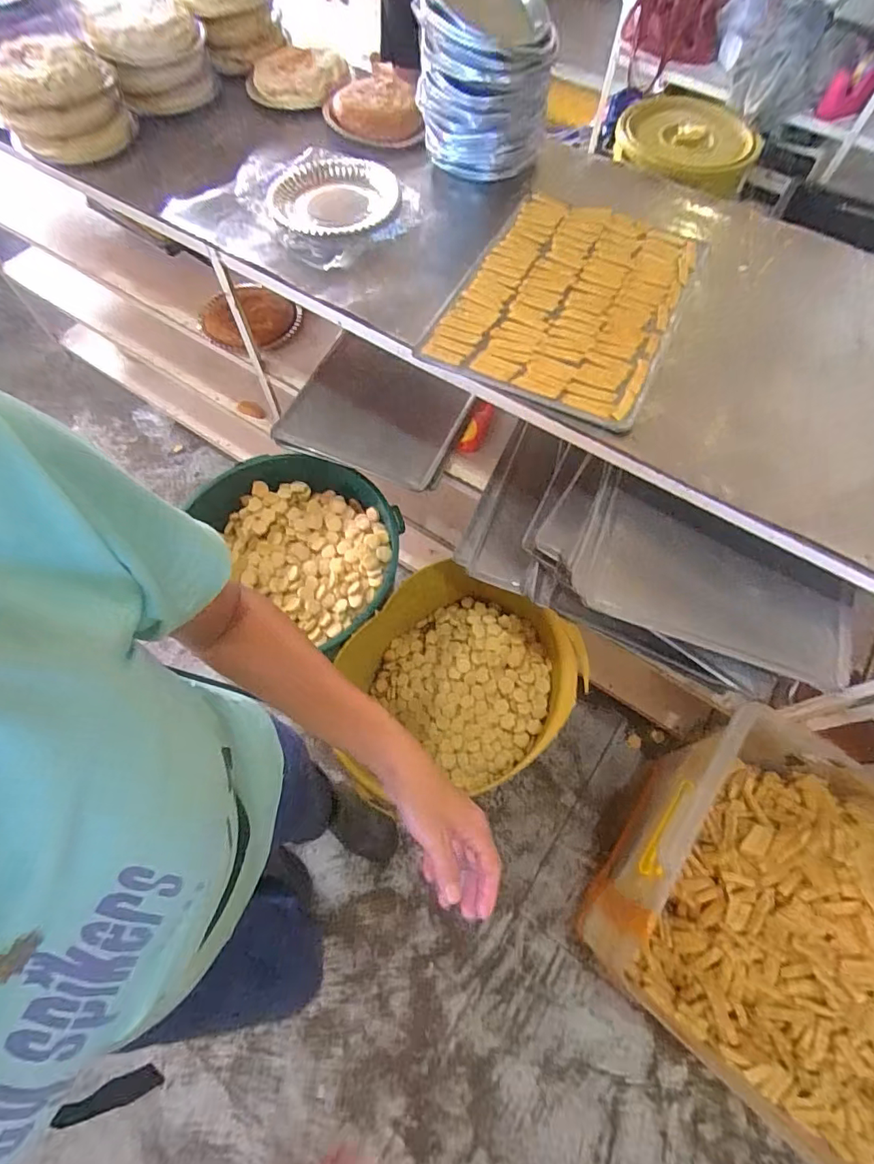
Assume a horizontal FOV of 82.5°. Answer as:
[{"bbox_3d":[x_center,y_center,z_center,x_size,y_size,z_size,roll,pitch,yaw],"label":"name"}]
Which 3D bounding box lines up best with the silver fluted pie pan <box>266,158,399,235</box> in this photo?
[{"bbox_3d":[-0.185,-0.671,0.868,0.194,0.048,0.204,0,65,0],"label":"silver fluted pie pan"}]

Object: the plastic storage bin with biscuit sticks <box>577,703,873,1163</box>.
[{"bbox_3d":[0.755,0.698,0.909,0.828,0.392,0.557,33,69,14],"label":"plastic storage bin with biscuit sticks"}]

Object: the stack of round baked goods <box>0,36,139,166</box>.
[{"bbox_3d":[-0.704,-0.901,0.930,0.227,0.131,0.232,-26,67,-12],"label":"stack of round baked goods"}]

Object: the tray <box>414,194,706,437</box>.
[{"bbox_3d":[0.207,-0.443,0.767,0.317,0.025,0.438,26,67,12],"label":"tray"}]

